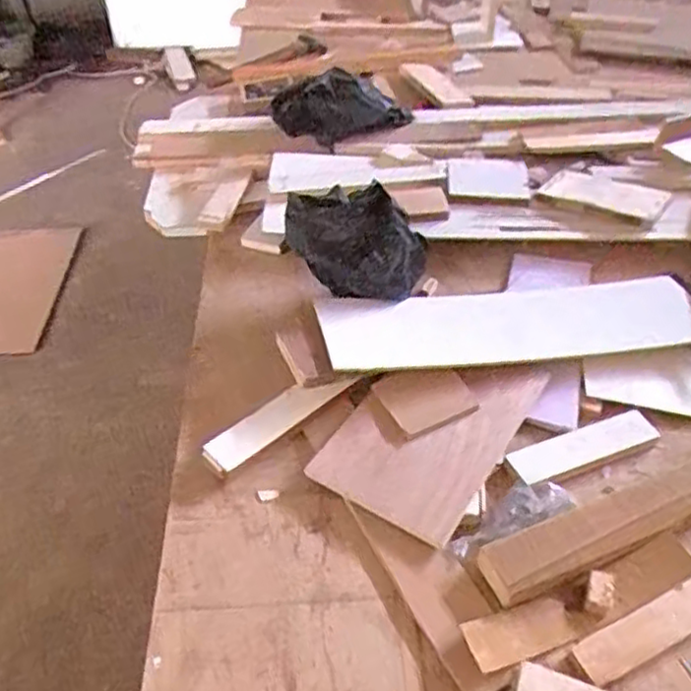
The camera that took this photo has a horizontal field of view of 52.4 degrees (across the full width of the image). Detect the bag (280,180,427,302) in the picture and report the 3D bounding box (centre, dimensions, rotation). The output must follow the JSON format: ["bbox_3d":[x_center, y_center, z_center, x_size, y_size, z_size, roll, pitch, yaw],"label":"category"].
[{"bbox_3d":[0.008,-0.134,0.925,0.193,0.113,0.076,8,45,9],"label":"bag"}]

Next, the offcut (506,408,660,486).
[{"bbox_3d":[0.271,0.116,0.795,0.172,0.017,0.047,-14,45,-13],"label":"offcut"}]

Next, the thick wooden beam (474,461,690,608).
[{"bbox_3d":[0.310,0.172,0.724,0.378,0.030,0.061,-17,46,-16],"label":"thick wooden beam"}]

